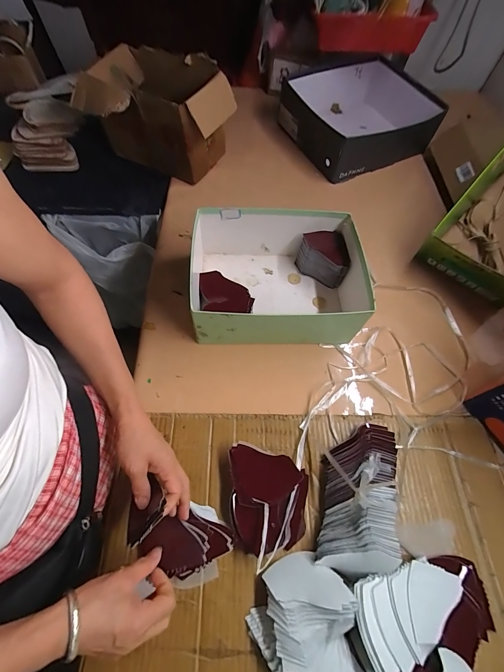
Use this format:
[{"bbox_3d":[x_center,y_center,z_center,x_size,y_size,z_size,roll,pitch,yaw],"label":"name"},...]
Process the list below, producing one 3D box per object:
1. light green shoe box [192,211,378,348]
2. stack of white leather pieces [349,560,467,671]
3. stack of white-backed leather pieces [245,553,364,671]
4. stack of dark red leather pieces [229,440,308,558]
[{"bbox_3d":[0.048,-0.106,0.555,0.299,0.118,0.234,1,61,-3],"label":"light green shoe box"},{"bbox_3d":[0.197,0.336,0.365,0.164,0.048,0.083,-11,63,-10],"label":"stack of white leather pieces"},{"bbox_3d":[0.083,0.366,0.342,0.120,0.058,0.176,-34,69,-20],"label":"stack of white-backed leather pieces"},{"bbox_3d":[0.021,0.231,0.419,0.117,0.038,0.128,9,61,1],"label":"stack of dark red leather pieces"}]

